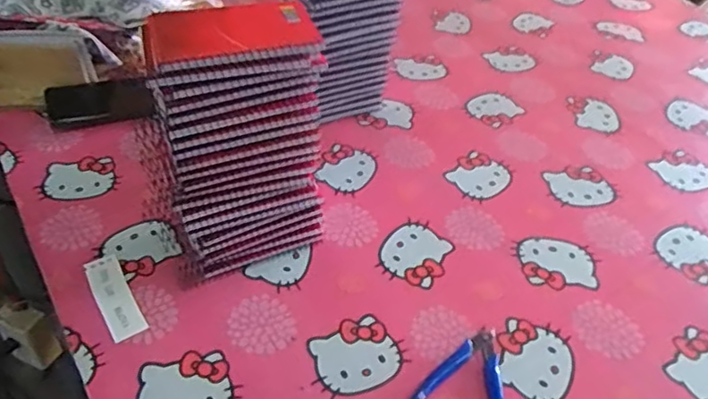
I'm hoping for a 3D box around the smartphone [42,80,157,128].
[{"bbox_3d":[-0.338,-0.128,0.783,0.137,0.013,0.080,-9,45,-13],"label":"smartphone"}]

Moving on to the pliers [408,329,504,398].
[{"bbox_3d":[0.102,0.160,0.528,0.085,0.009,0.109,18,45,14],"label":"pliers"}]

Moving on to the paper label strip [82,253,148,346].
[{"bbox_3d":[-0.238,0.094,0.581,0.032,0.004,0.108,-23,50,-26],"label":"paper label strip"}]

